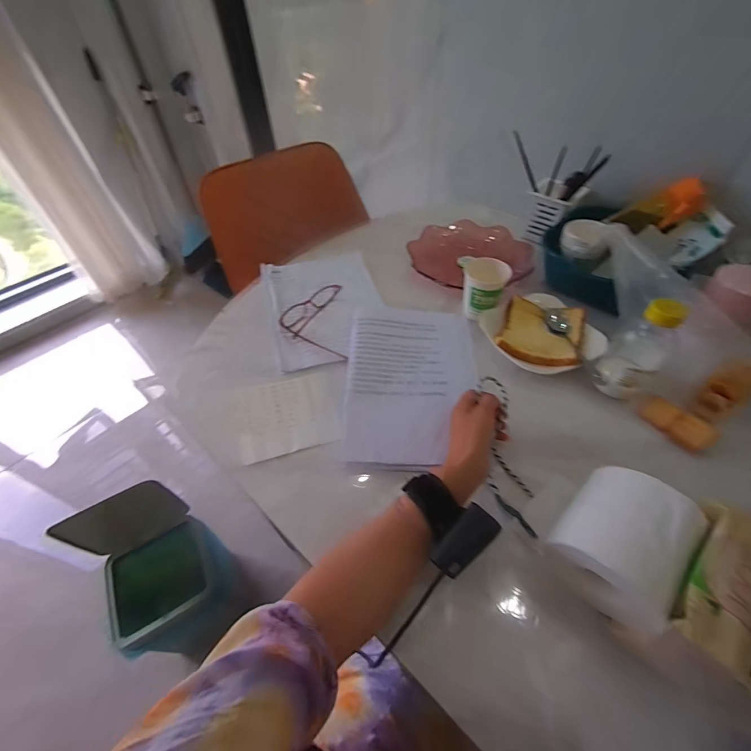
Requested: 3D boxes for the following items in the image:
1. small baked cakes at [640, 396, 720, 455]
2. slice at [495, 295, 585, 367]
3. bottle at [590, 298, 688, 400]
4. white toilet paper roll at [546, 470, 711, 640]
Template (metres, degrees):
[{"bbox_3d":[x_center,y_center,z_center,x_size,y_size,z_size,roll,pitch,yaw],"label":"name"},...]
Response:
[{"bbox_3d":[0.402,0.065,0.484,0.042,0.024,0.085,-30,55,-22],"label":"small baked cakes"},{"bbox_3d":[0.264,-0.071,0.574,0.118,0.016,0.135,16,52,15],"label":"slice"},{"bbox_3d":[0.347,-0.039,0.466,0.063,0.149,0.066,34,59,27],"label":"bottle"},{"bbox_3d":[0.229,0.158,0.347,0.087,0.091,0.113,35,59,27],"label":"white toilet paper roll"}]

